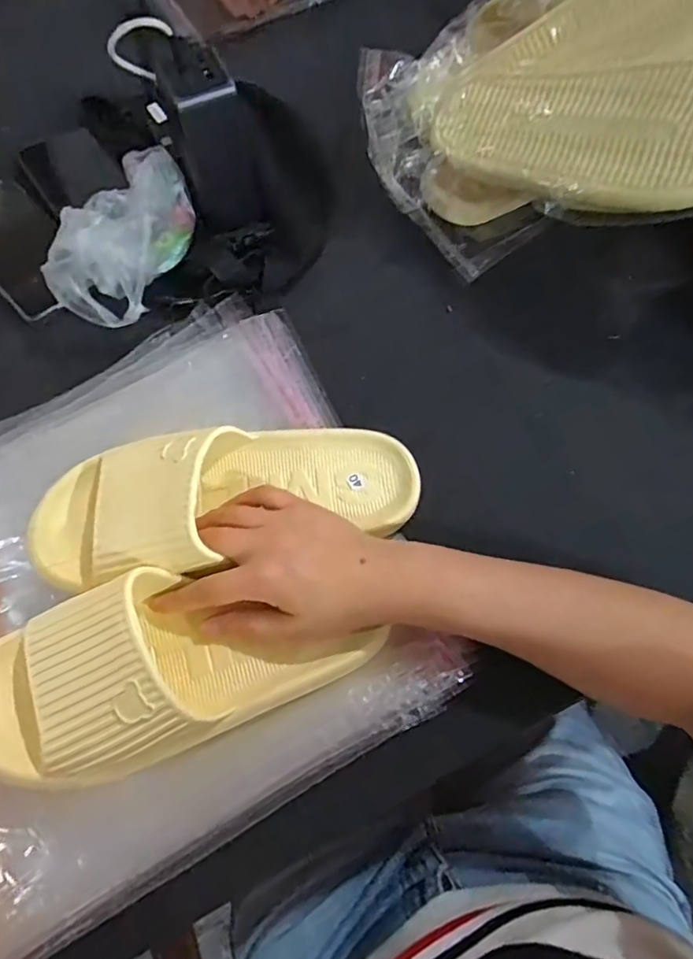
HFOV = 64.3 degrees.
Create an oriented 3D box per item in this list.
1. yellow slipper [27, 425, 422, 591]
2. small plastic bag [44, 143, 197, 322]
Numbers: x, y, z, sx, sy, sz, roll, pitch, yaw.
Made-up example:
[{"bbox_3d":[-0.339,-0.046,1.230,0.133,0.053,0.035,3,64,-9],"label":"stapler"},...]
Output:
[{"bbox_3d":[-0.078,0.010,0.373,0.256,0.061,0.091,-10,71,-15],"label":"yellow slipper"},{"bbox_3d":[-0.180,-0.207,0.441,0.086,0.048,0.158,18,70,6],"label":"small plastic bag"}]

